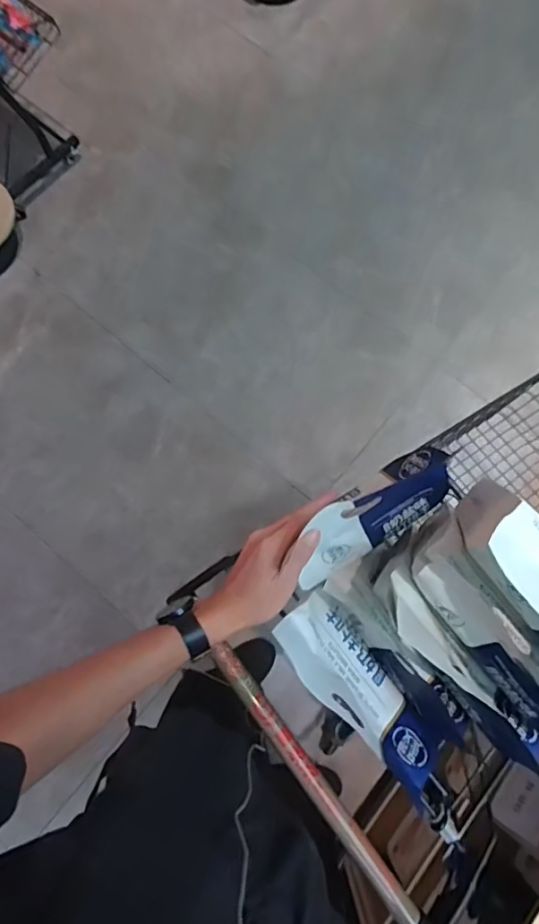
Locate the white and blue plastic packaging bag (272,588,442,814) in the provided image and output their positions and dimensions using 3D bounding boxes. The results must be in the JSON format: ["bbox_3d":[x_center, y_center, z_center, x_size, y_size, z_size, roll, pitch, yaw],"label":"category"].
[{"bbox_3d":[0.099,0.241,0.558,0.206,0.045,0.122,47,39,7],"label":"white and blue plastic packaging bag"}]

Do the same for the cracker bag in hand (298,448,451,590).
[{"bbox_3d":[0.109,0.056,0.524,0.183,0.108,0.067,-35,79,-9],"label":"cracker bag in hand"}]

